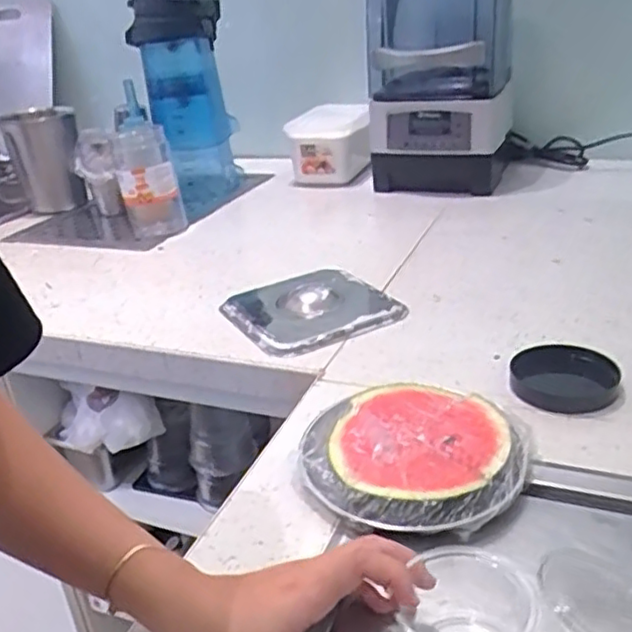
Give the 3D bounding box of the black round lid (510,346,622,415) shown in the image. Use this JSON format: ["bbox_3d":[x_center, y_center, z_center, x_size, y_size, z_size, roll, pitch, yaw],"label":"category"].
[{"bbox_3d":[0.223,0.055,0.605,0.088,0.015,0.088,-5,25,2],"label":"black round lid"}]

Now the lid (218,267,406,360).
[{"bbox_3d":[-0.001,-0.009,0.773,0.173,0.030,0.155,-16,27,-20],"label":"lid"}]

